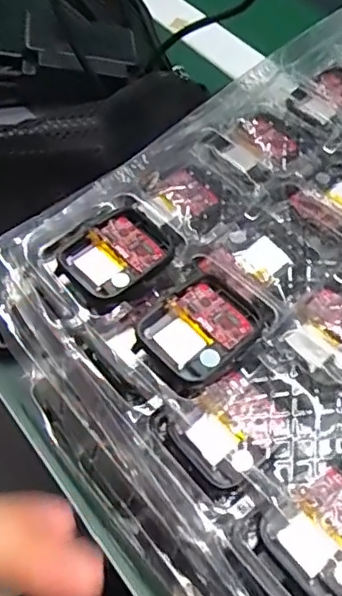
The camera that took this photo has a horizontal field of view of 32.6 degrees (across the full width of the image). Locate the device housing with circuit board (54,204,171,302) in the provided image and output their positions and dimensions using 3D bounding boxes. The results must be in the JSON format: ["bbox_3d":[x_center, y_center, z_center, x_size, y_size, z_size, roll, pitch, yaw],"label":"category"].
[{"bbox_3d":[-0.022,-0.019,0.250,0.038,0.004,0.044,39,65,22],"label":"device housing with circuit board"}]

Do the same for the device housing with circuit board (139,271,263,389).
[{"bbox_3d":[0.013,0.012,0.230,0.044,0.008,0.036,-38,65,-22],"label":"device housing with circuit board"}]

